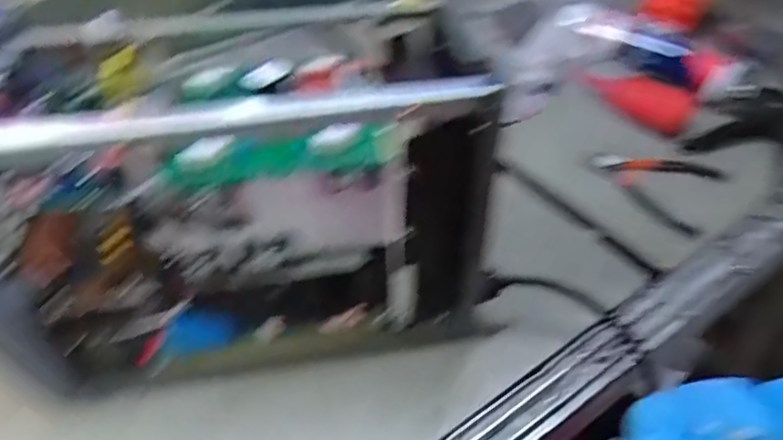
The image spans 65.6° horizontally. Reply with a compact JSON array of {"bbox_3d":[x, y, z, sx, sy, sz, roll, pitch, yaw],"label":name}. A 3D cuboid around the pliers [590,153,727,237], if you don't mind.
[{"bbox_3d":[0.280,-0.046,0.651,0.123,0.015,0.115,26,49,25],"label":"pliers"}]

